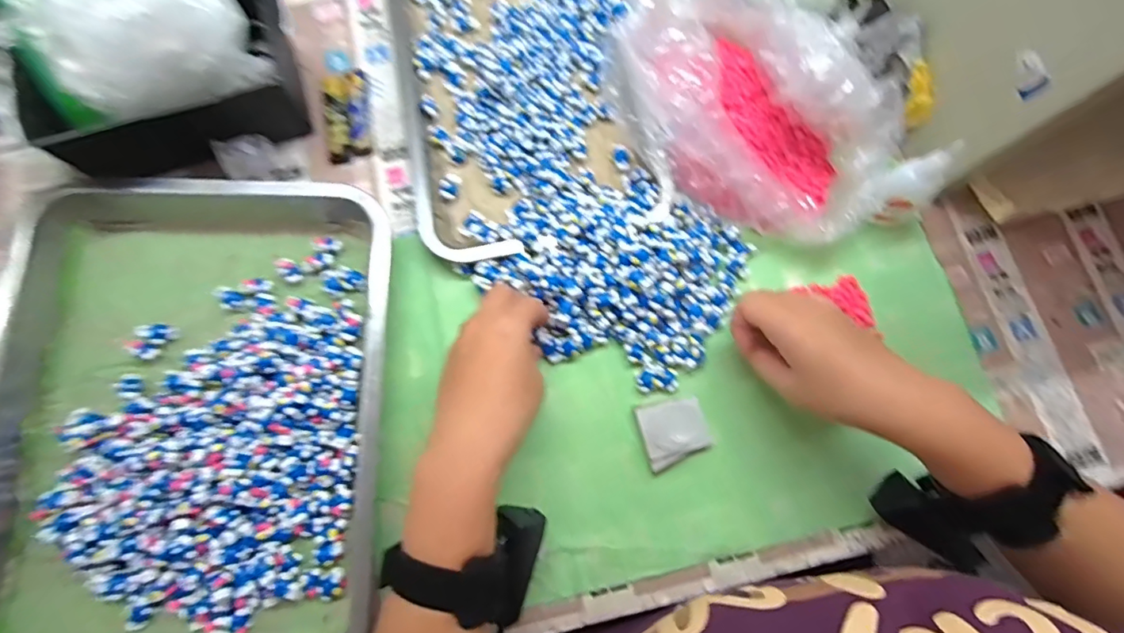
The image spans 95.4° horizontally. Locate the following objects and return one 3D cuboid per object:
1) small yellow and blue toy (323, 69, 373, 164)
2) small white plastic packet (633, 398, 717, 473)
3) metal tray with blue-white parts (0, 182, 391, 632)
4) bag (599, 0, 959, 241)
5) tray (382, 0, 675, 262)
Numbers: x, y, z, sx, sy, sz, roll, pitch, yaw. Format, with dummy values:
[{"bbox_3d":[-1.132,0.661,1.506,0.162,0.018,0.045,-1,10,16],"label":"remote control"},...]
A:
[{"bbox_3d":[-0.192,-0.180,0.454,0.036,0.013,0.083,-9,78,-3],"label":"small yellow and blue toy"},{"bbox_3d":[0.087,0.088,0.390,0.051,0.007,0.046,-15,78,-4],"label":"small white plastic packet"},{"bbox_3d":[-0.278,0.081,0.375,0.296,0.050,0.365,-2,78,-1],"label":"metal tray with blue-white parts"},{"bbox_3d":[0.158,-0.166,0.410,0.167,0.082,0.273,-38,81,-8],"label":"bag"},{"bbox_3d":[-0.041,-0.221,0.456,0.208,0.035,0.342,-10,78,-3],"label":"tray"}]

